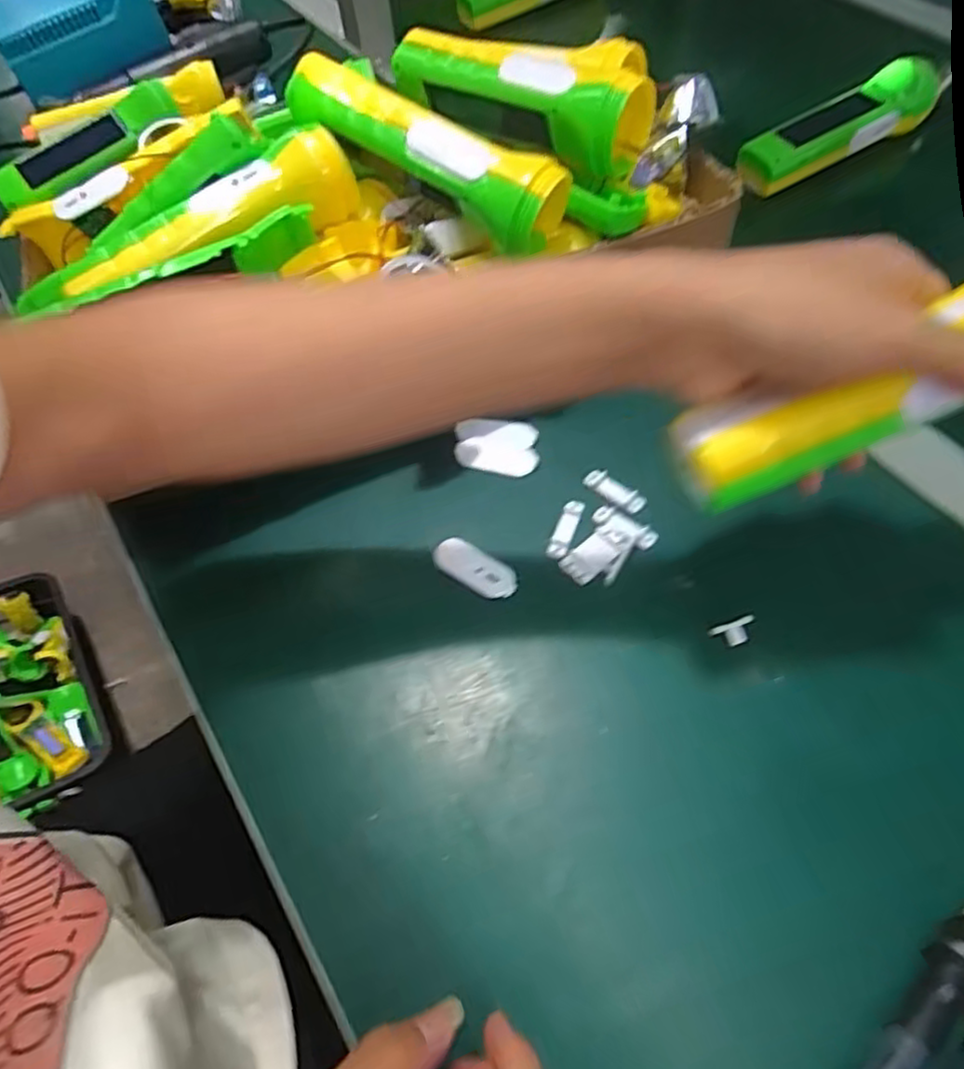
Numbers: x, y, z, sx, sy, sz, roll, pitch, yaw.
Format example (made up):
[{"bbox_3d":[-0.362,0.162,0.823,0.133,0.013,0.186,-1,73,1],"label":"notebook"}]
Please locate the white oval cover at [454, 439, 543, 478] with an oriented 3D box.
[{"bbox_3d":[0.009,-0.049,0.434,0.051,0.004,0.020,10,59,9],"label":"white oval cover"}]

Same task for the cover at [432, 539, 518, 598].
[{"bbox_3d":[-0.004,0.019,0.395,0.049,0.007,0.020,28,64,19],"label":"cover"}]

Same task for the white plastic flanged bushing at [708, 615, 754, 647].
[{"bbox_3d":[0.131,0.050,0.362,0.023,0.008,0.011,-13,57,-5],"label":"white plastic flanged bushing"}]

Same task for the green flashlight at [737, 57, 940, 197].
[{"bbox_3d":[0.293,-0.337,0.575,0.202,0.038,0.060,-29,61,-14],"label":"green flashlight"}]

